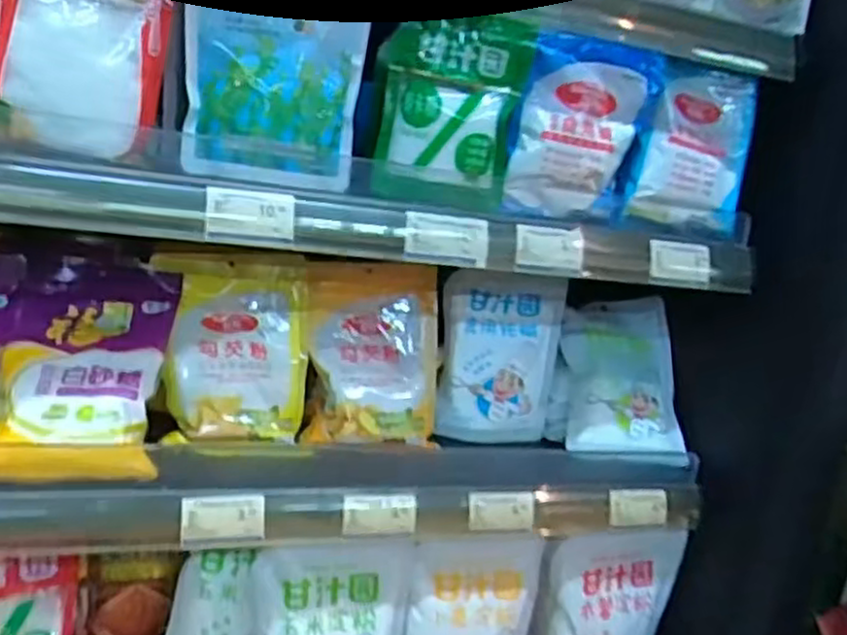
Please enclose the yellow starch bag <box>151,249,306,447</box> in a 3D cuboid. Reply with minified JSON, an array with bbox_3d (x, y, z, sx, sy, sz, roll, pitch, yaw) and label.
[{"bbox_3d":[-0.178,0.026,0.719,0.135,0.187,0.030,0,-18,-19],"label":"yellow starch bag"}]

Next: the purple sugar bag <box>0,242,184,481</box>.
[{"bbox_3d":[-0.298,0.040,0.671,0.134,0.050,0.237,1,50,-15],"label":"purple sugar bag"}]

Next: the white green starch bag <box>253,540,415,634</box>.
[{"bbox_3d":[-0.092,0.317,0.718,0.147,0.197,0.049,6,11,-10],"label":"white green starch bag"}]

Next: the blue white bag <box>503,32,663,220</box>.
[{"bbox_3d":[0.148,-0.165,0.664,0.133,0.152,0.032,1,21,-23],"label":"blue white bag"}]

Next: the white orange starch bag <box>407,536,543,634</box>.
[{"bbox_3d":[0.049,0.327,0.760,0.141,0.206,0.033,4,12,-18],"label":"white orange starch bag"}]

